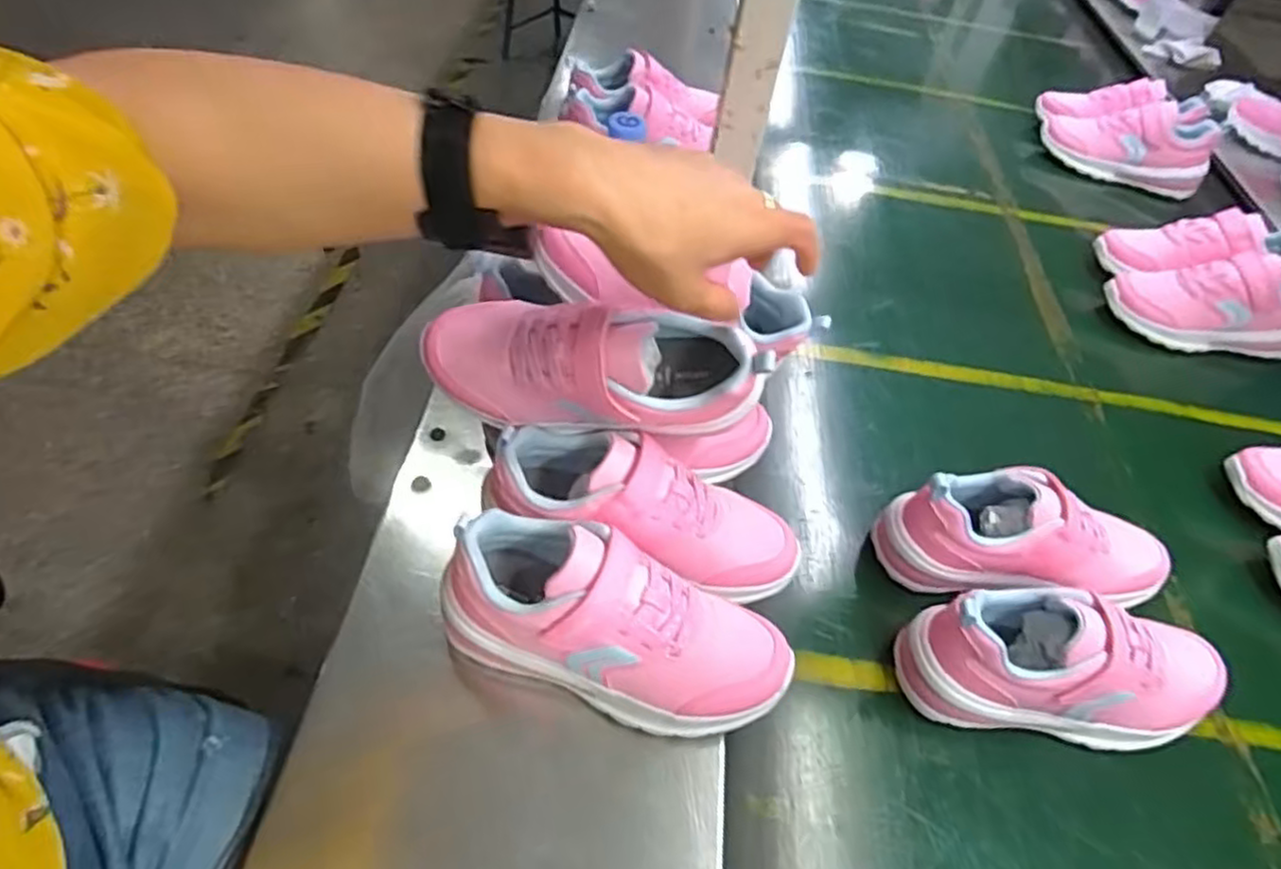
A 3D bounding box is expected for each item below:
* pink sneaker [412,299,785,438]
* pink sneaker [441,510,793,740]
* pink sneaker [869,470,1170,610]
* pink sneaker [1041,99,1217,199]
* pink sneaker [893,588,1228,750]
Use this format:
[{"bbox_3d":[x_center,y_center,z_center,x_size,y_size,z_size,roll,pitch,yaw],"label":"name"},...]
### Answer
[{"bbox_3d":[-0.034,-0.043,0.492,0.227,0.105,0.075,5,50,6],"label":"pink sneaker"},{"bbox_3d":[-0.014,0.119,0.458,0.222,0.091,0.085,17,51,5],"label":"pink sneaker"},{"bbox_3d":[0.314,0.086,0.587,0.230,0.113,0.076,7,51,-3],"label":"pink sneaker"},{"bbox_3d":[0.733,-0.435,1.086,0.229,0.102,0.079,20,51,6],"label":"pink sneaker"},{"bbox_3d":[0.308,0.162,0.508,0.229,0.112,0.076,8,51,-2],"label":"pink sneaker"}]

